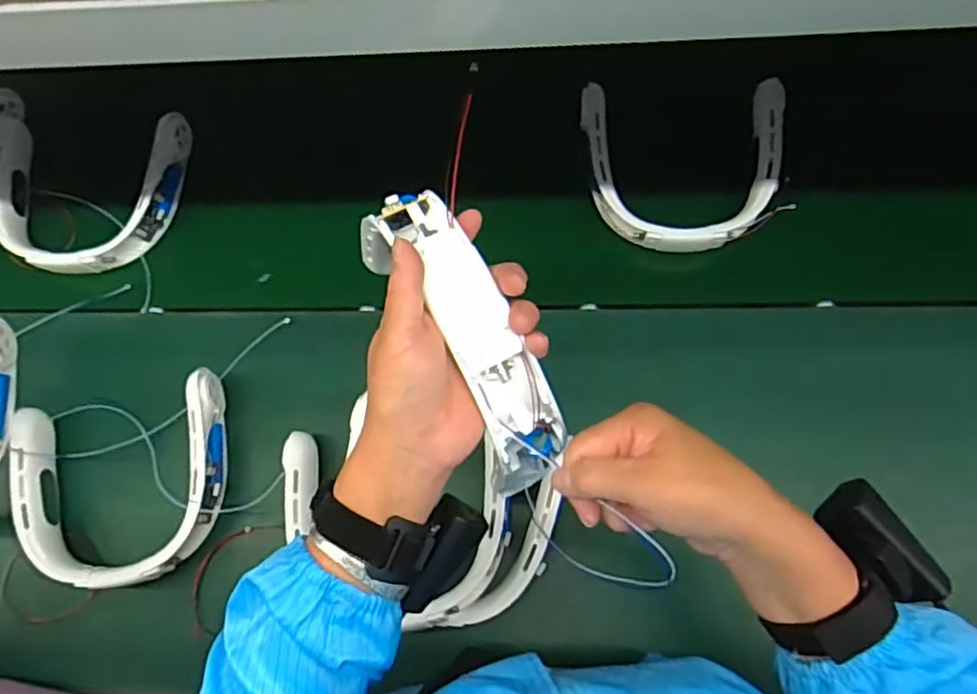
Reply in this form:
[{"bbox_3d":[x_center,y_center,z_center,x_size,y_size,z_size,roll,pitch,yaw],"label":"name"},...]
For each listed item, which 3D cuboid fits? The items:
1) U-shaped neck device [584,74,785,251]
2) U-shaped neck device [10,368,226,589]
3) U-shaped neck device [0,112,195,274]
[{"bbox_3d":[0.226,-0.212,0.780,0.225,0.067,0.188,-1,73,1],"label":"U-shaped neck device"},{"bbox_3d":[-0.396,0.149,0.727,0.221,0.050,0.211,-12,73,-2],"label":"U-shaped neck device"},{"bbox_3d":[-0.508,-0.193,0.841,0.246,0.070,0.195,1,73,2],"label":"U-shaped neck device"}]

